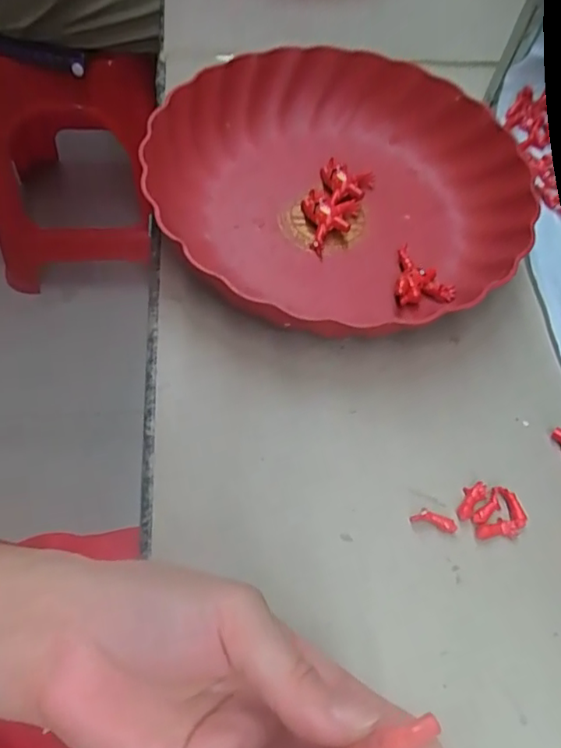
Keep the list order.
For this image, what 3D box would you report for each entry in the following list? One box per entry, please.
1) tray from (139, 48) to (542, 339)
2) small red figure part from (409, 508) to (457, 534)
[{"bbox_3d":[0.037,-0.123,0.382,0.242,0.048,0.234,-15,63,-13],"label":"tray"},{"bbox_3d":[0.080,0.076,0.298,0.023,0.005,0.009,16,61,5],"label":"small red figure part"}]

